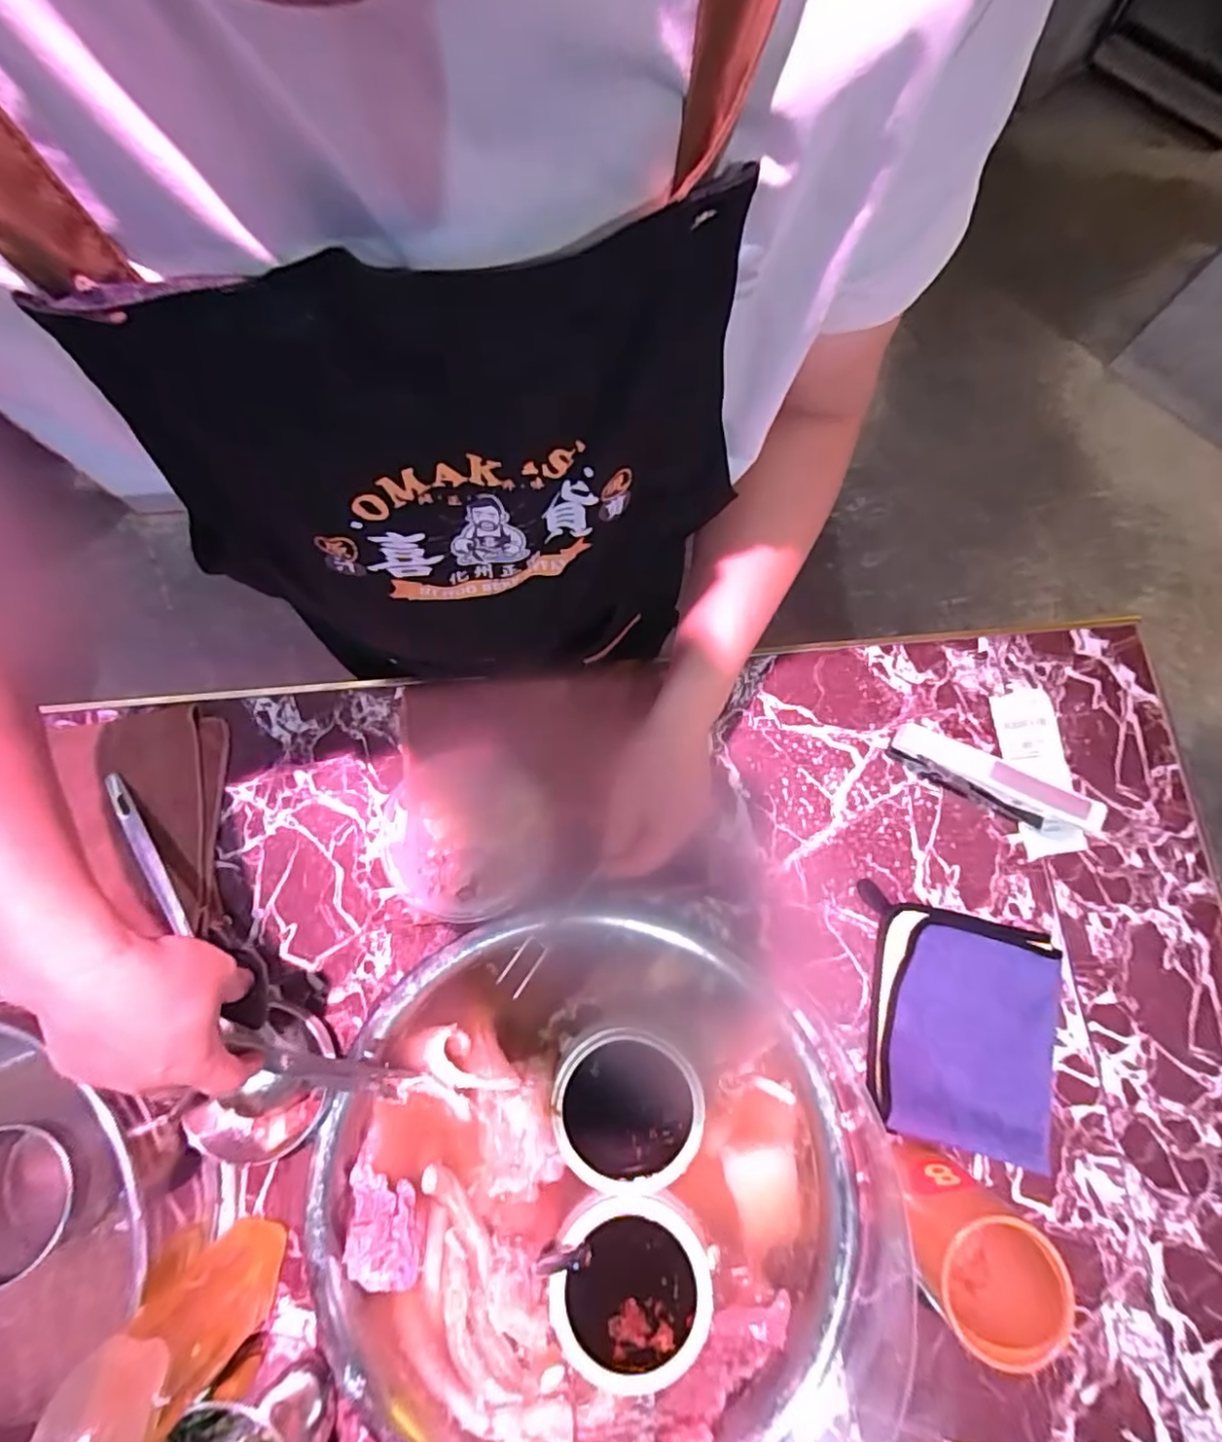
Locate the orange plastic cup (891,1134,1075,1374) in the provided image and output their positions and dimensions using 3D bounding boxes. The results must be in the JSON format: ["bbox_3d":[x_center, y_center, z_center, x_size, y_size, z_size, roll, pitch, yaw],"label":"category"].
[{"bbox_3d":[0.260,0.386,0.454,0.084,0.132,0.079,0,77,0],"label":"orange plastic cup"}]

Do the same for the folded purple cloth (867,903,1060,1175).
[{"bbox_3d":[0.308,0.266,0.533,0.159,0.029,0.183,13,78,2],"label":"folded purple cloth"}]

